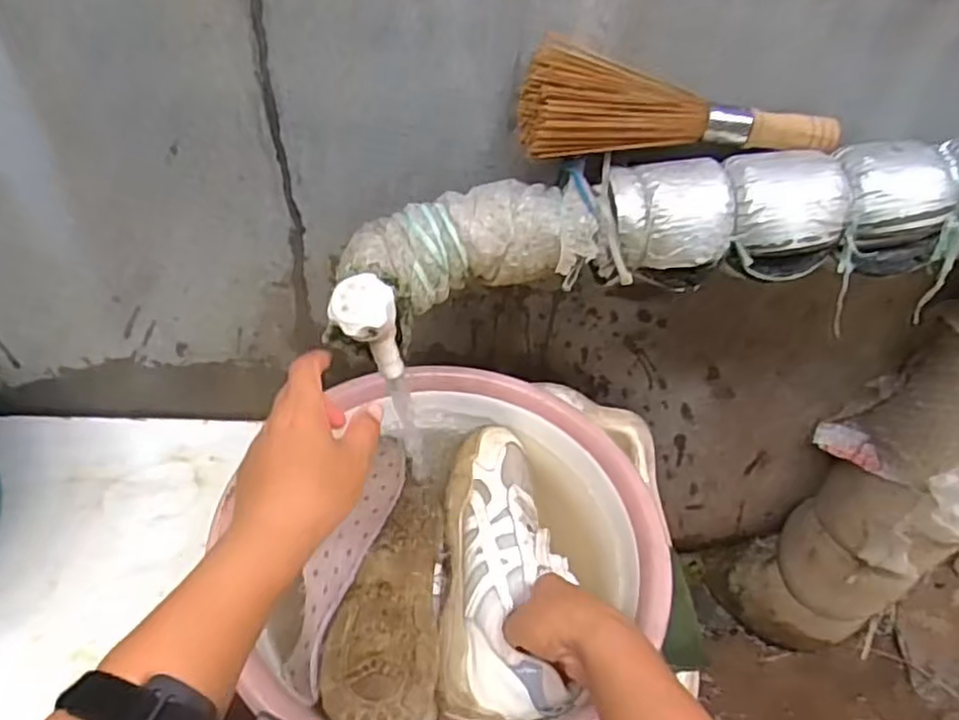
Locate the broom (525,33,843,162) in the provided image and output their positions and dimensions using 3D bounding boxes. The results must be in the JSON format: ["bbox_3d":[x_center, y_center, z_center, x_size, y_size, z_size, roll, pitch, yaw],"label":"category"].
[{"bbox_3d":[0.152,-0.199,0.521,0.247,0.064,0.071,-4,49,-9],"label":"broom"}]

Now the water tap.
[{"bbox_3d":[-0.080,-0.020,0.496,0.046,0.077,0.035,-4,49,-9],"label":"water tap"}]

